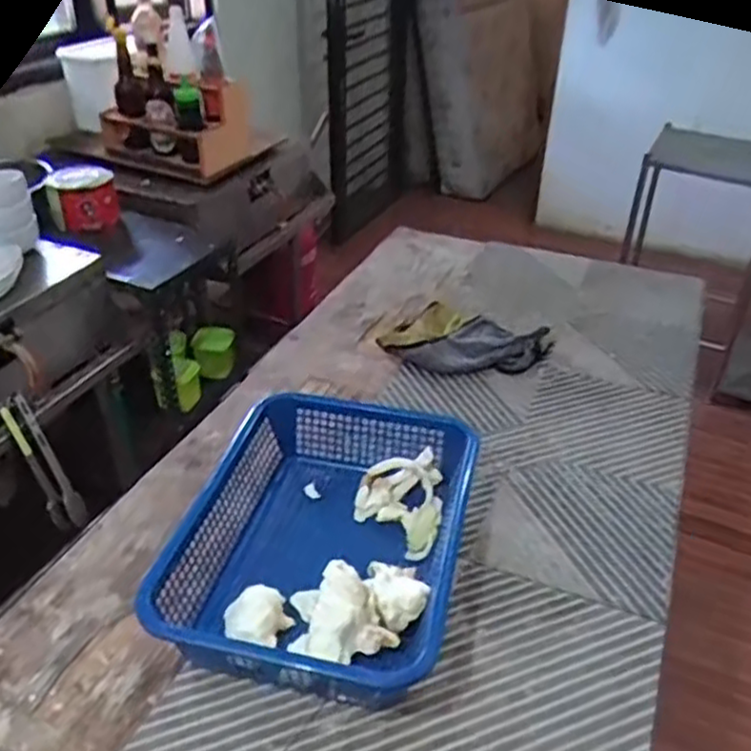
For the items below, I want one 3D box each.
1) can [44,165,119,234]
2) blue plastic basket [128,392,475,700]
[{"bbox_3d":[-0.647,-0.389,1.617,0.139,0.123,0.134,-13,37,-19],"label":"can"},{"bbox_3d":[-0.044,0.162,0.722,0.246,0.098,0.316,8,36,11],"label":"blue plastic basket"}]

